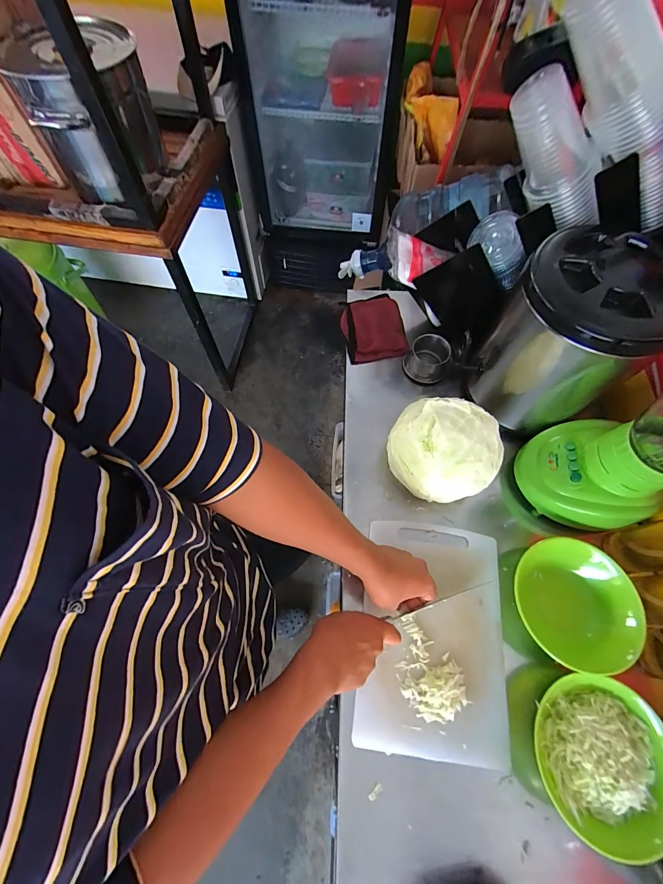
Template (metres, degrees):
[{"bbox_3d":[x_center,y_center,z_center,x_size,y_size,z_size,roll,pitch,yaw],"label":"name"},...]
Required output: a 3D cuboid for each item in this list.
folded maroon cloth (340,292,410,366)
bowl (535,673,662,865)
[{"bbox_3d":[0.091,-0.250,0.757,0.132,0.029,0.160,-10,66,-6],"label":"folded maroon cloth"},{"bbox_3d":[0.335,0.389,0.428,0.148,0.052,0.167,41,71,16],"label":"bowl"}]

